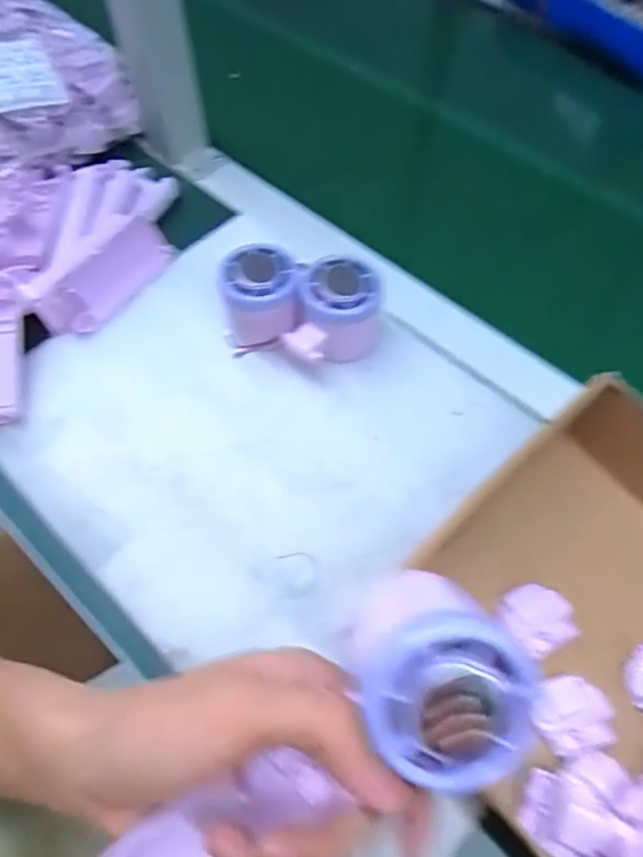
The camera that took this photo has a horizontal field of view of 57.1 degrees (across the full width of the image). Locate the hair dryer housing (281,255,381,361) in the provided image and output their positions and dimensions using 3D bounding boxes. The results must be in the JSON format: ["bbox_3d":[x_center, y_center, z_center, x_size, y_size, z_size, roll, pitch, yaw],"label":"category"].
[{"bbox_3d":[0.011,-0.077,0.412,0.056,0.060,0.057,-1,60,1],"label":"hair dryer housing"}]

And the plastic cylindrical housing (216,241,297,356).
[{"bbox_3d":[-0.043,-0.088,0.418,0.055,0.050,0.068,-7,61,-2],"label":"plastic cylindrical housing"}]

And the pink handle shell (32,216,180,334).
[{"bbox_3d":[-0.164,-0.118,0.453,0.022,0.043,0.109,4,50,46],"label":"pink handle shell"}]

